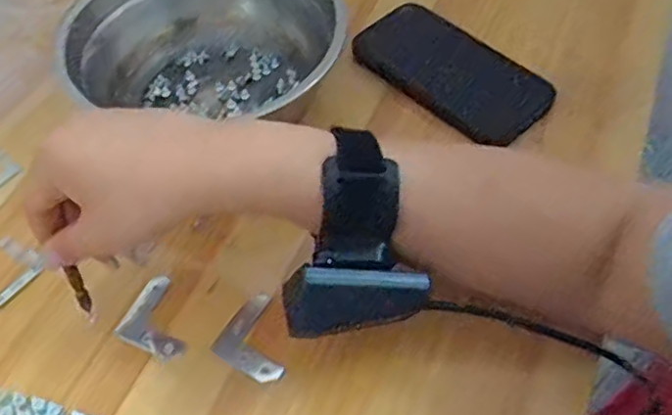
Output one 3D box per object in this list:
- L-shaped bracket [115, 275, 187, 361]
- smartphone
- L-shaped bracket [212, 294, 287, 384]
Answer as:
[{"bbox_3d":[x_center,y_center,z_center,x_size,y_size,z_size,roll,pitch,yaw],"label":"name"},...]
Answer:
[{"bbox_3d":[-0.102,0.065,0.377,0.043,0.006,0.041,23,59,18],"label":"L-shaped bracket"},{"bbox_3d":[0.085,-0.103,0.471,0.073,0.015,0.145,-39,62,-21],"label":"smartphone"},{"bbox_3d":[-0.043,0.074,0.368,0.045,0.004,0.044,26,60,20],"label":"L-shaped bracket"}]

